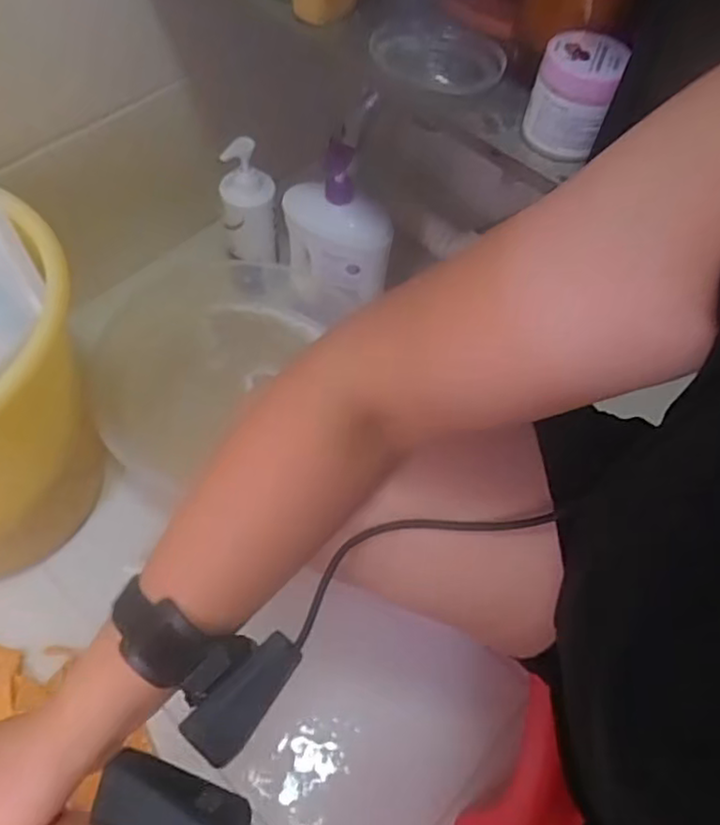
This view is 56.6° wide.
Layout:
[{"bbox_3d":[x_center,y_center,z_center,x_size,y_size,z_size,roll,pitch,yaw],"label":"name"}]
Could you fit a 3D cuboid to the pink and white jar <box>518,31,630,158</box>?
[{"bbox_3d":[0.171,-0.259,0.545,0.060,0.076,0.065,2,58,-3],"label":"pink and white jar"}]

